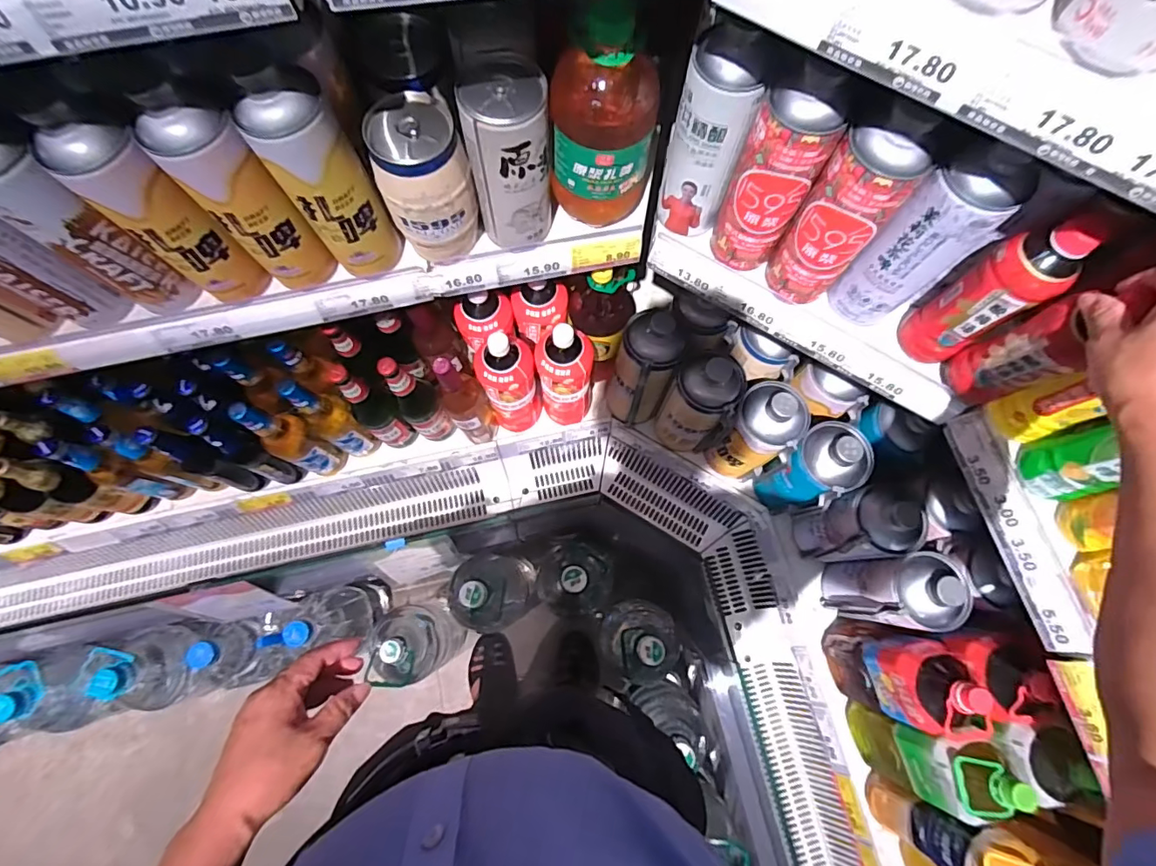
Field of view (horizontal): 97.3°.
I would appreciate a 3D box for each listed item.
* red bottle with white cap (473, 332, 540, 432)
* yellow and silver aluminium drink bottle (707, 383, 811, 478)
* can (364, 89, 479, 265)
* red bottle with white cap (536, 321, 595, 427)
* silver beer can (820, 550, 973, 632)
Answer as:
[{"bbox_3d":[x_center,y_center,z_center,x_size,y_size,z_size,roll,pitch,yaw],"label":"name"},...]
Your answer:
[{"bbox_3d":[-0.116,-0.080,0.872,0.092,0.283,0.074,-12,74,-4],"label":"red bottle with white cap"},{"bbox_3d":[0.298,-0.001,0.868,0.101,0.256,0.101,0,74,-1],"label":"yellow and silver aluminium drink bottle"},{"bbox_3d":[-0.161,-0.267,0.561,0.085,0.168,0.084,0,74,-1],"label":"can"},{"bbox_3d":[-0.020,-0.093,0.874,0.094,0.285,0.078,-1,74,-1],"label":"red bottle with white cap"},{"bbox_3d":[0.497,0.249,0.804,0.110,0.239,0.108,8,74,1],"label":"silver beer can"}]

